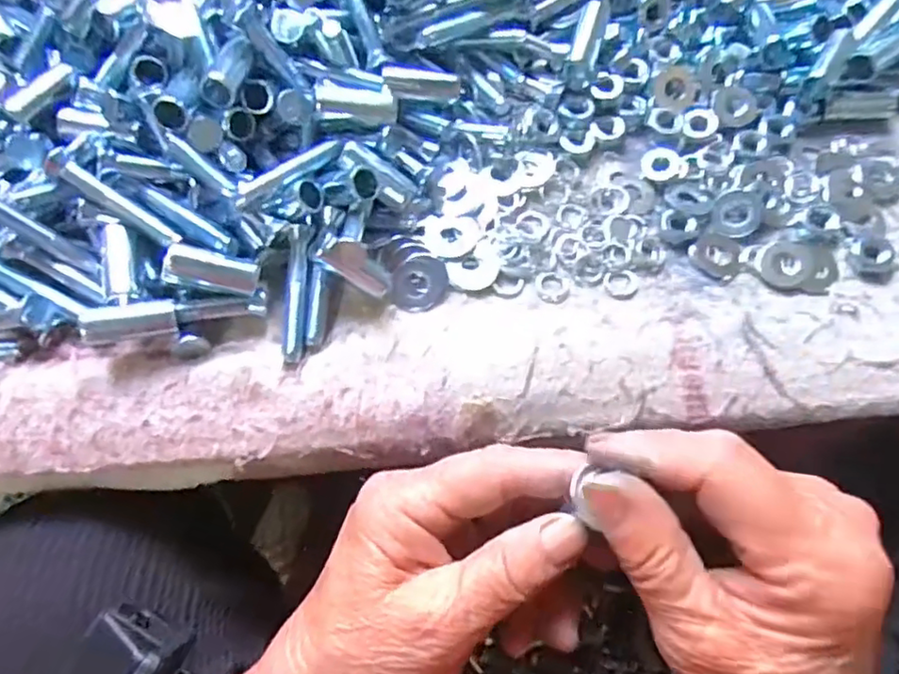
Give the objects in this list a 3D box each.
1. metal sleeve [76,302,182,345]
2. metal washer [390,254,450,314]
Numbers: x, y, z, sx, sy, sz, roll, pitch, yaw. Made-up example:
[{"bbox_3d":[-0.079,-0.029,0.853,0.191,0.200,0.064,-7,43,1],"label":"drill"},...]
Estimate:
[{"bbox_3d":[-0.126,-0.005,0.248,0.037,0.012,0.010,-14,64,-48],"label":"metal sleeve"},{"bbox_3d":[-0.013,-0.023,0.266,0.022,0.004,0.025,35,72,11],"label":"metal washer"}]

